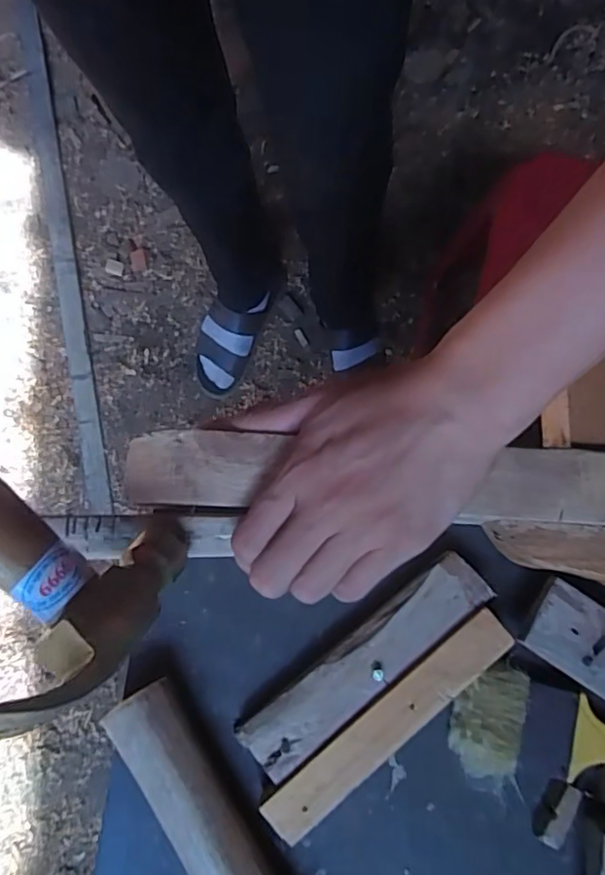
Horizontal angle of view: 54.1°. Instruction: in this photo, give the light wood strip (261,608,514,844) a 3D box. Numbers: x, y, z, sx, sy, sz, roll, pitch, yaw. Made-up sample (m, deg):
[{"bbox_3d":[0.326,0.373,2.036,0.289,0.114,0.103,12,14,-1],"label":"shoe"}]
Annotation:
[{"bbox_3d":[0.043,0.142,0.296,0.146,0.006,0.025,-38,80,-7],"label":"light wood strip"}]

